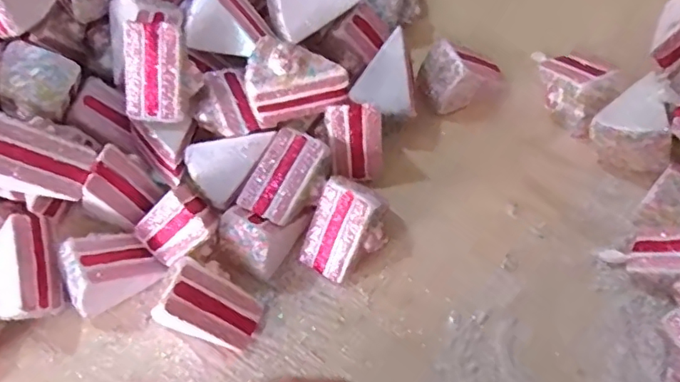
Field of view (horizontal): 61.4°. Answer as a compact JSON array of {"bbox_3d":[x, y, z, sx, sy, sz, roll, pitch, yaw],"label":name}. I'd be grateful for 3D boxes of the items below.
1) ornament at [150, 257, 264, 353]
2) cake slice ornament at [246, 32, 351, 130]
[{"bbox_3d":[-0.110,0.102,0.496,0.075,0.062,0.060,18,65,11],"label":"ornament"},{"bbox_3d":[-0.042,-0.109,0.531,0.086,0.067,0.060,-12,64,-4],"label":"cake slice ornament"}]

